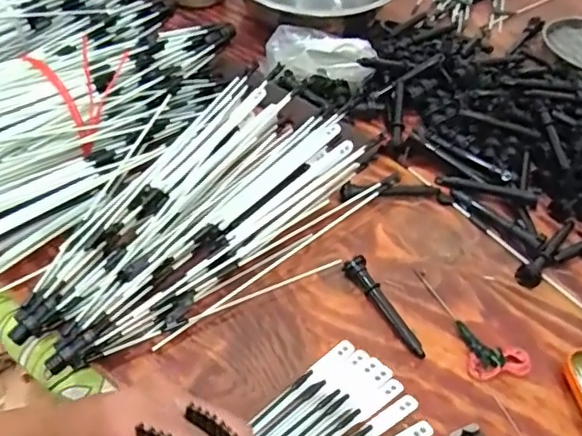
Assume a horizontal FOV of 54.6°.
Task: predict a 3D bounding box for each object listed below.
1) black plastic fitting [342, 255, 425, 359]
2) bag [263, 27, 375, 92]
[{"bbox_3d":[0.075,0.067,0.439,0.016,0.018,0.091,-25,55,-24],"label":"black plastic fitting"},{"bbox_3d":[0.032,-0.176,0.624,0.119,0.035,0.071,4,48,-2],"label":"bag"}]

